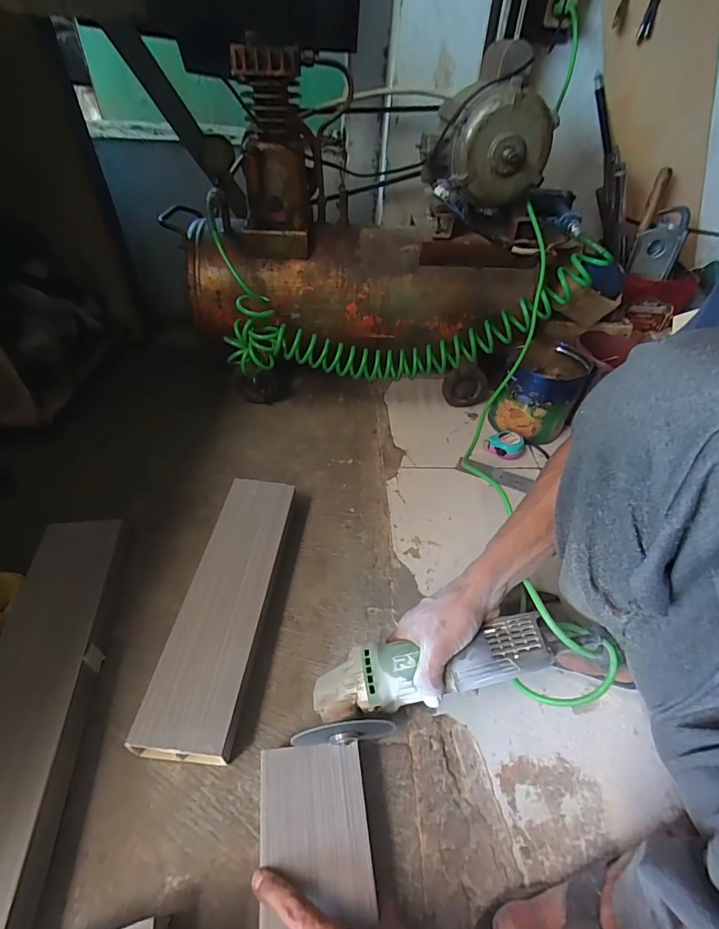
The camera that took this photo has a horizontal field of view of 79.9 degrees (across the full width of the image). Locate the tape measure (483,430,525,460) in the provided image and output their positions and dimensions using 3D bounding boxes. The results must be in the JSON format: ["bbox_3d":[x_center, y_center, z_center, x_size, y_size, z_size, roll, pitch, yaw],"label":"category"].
[{"bbox_3d":[0.282,-0.040,0.831,0.073,0.036,0.052,22,49,18],"label":"tape measure"}]

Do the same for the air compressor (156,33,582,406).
[{"bbox_3d":[0.006,-0.384,0.798,0.634,0.485,0.338,-2,44,-7],"label":"air compressor"}]

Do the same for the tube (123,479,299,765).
[{"bbox_3d":[-0.176,0.180,0.581,0.105,0.054,0.366,5,46,1],"label":"tube"}]

